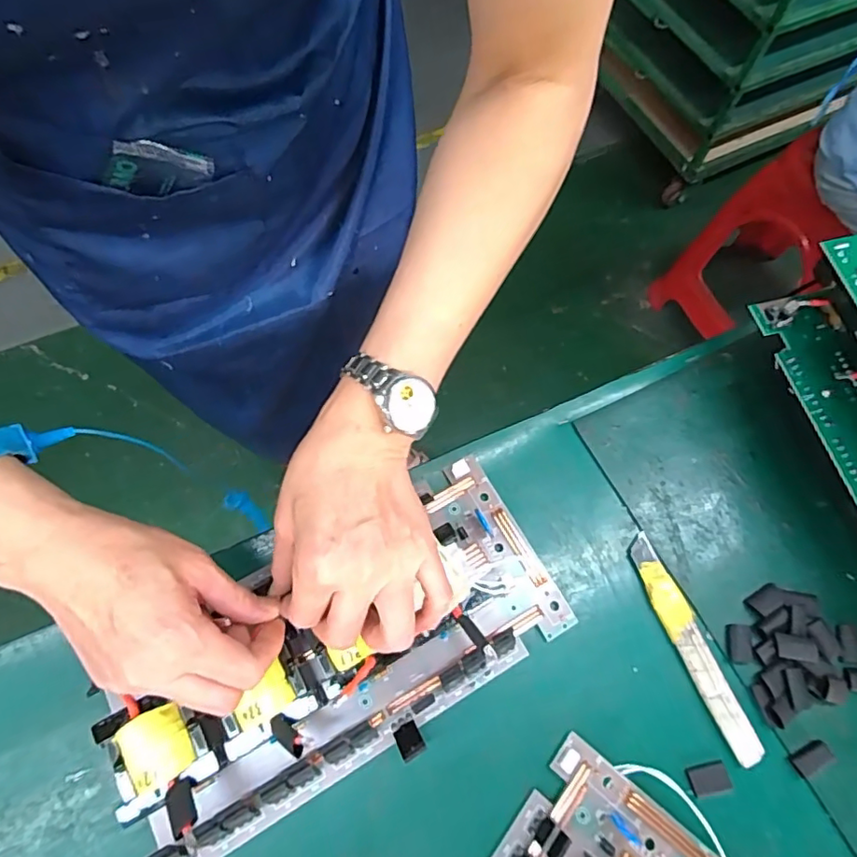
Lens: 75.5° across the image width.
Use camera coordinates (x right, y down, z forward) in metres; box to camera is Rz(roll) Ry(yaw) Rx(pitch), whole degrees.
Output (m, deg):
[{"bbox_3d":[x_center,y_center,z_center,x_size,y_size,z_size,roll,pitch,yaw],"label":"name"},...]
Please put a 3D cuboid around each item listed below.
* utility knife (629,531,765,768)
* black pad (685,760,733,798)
[{"bbox_3d":[0.178,0.145,0.375,0.023,0.005,0.149,-21,70,-10],"label":"utility knife"},{"bbox_3d":[0.176,0.220,0.347,0.026,0.004,0.015,-10,69,-6],"label":"black pad"}]

